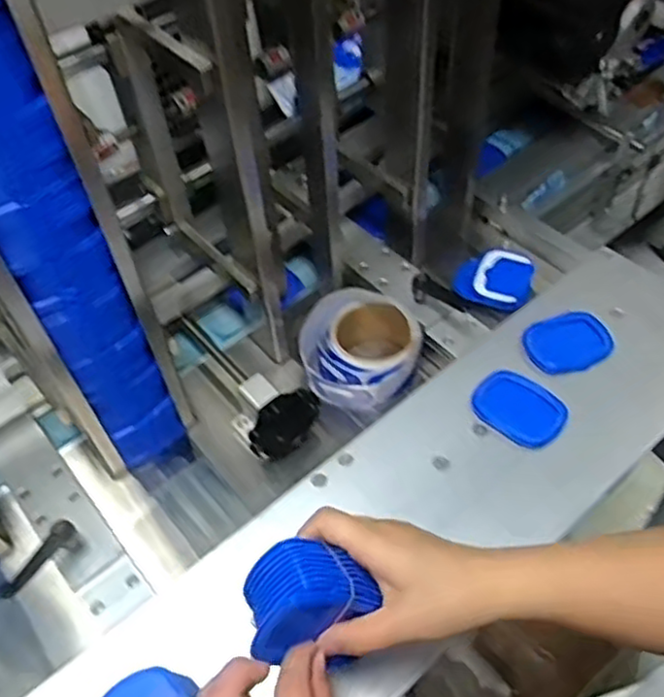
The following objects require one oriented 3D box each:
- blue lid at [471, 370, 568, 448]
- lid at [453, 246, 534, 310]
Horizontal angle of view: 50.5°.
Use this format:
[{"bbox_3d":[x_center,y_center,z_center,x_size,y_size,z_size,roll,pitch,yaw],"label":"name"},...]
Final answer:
[{"bbox_3d":[0.172,0.054,0.648,0.080,0.012,0.061,32,60,26],"label":"blue lid"},{"bbox_3d":[0.187,-0.088,0.810,0.086,0.014,0.103,10,53,11],"label":"lid"}]

